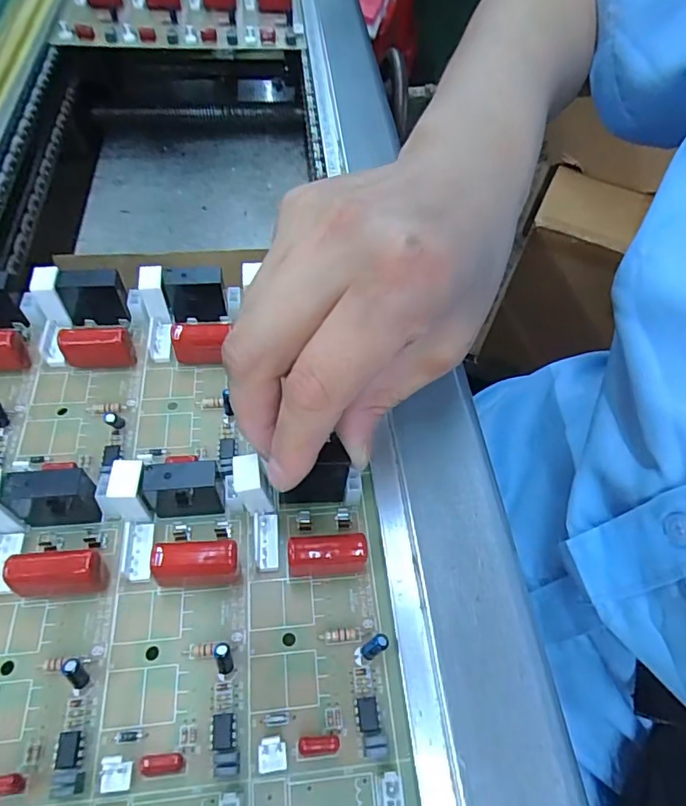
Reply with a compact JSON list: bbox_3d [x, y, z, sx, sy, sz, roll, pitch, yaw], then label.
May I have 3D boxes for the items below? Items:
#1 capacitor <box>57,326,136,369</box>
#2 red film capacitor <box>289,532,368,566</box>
[{"bbox_3d":[-0.105,-0.022,0.225,0.028,0.021,0.008,0,57,-5],"label":"capacitor"},{"bbox_3d":[-0.005,0.054,0.183,0.026,0.017,0.011,-3,56,-5],"label":"red film capacitor"}]

